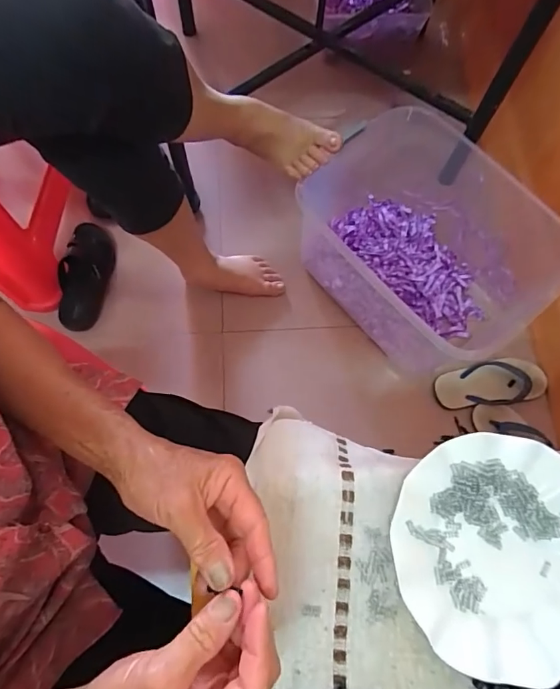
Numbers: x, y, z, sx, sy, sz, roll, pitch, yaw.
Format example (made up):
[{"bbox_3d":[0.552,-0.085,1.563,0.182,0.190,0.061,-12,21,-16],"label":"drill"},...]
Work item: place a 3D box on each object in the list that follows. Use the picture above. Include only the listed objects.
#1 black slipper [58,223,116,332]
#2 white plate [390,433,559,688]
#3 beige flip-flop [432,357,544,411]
[{"bbox_3d":[-0.414,-0.150,0.953,0.100,0.055,0.241,8,72,1],"label":"black slipper"},{"bbox_3d":[0.187,0.172,0.376,0.182,0.021,0.179,0,72,-1],"label":"white plate"},{"bbox_3d":[0.449,0.084,0.943,0.230,0.032,0.095,-7,72,-4],"label":"beige flip-flop"}]

